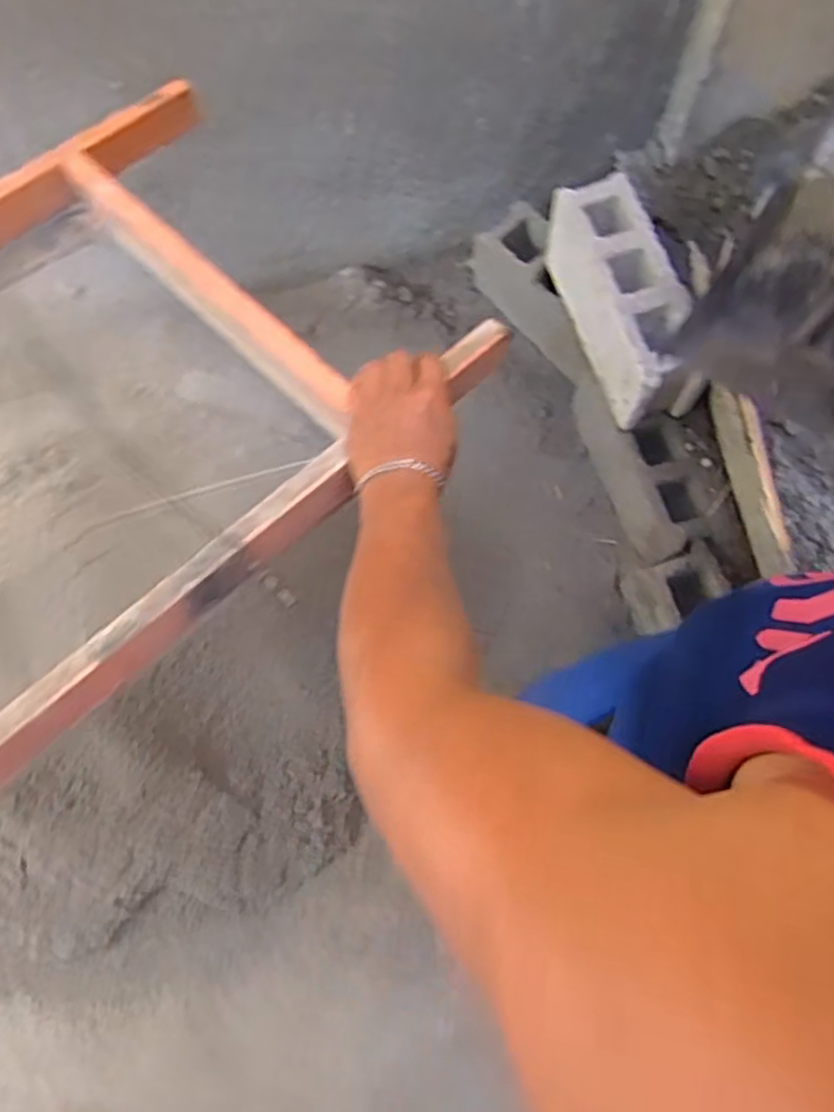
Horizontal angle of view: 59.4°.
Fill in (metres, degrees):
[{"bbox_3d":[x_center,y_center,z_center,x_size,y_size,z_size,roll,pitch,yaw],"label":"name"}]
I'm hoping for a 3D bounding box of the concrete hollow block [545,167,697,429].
[{"bbox_3d":[0.365,-0.446,1.296,0.142,0.219,0.418,-15,73,-3],"label":"concrete hollow block"}]

